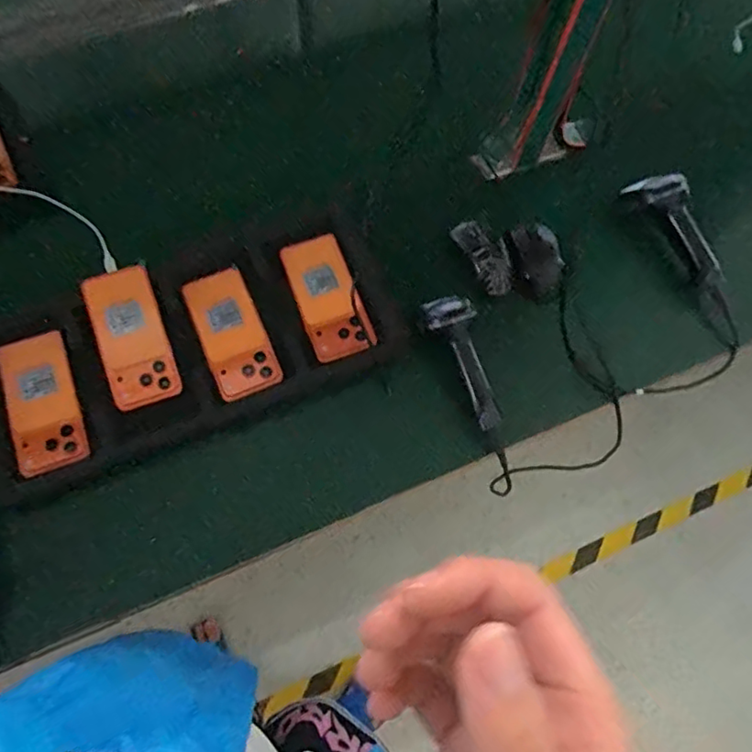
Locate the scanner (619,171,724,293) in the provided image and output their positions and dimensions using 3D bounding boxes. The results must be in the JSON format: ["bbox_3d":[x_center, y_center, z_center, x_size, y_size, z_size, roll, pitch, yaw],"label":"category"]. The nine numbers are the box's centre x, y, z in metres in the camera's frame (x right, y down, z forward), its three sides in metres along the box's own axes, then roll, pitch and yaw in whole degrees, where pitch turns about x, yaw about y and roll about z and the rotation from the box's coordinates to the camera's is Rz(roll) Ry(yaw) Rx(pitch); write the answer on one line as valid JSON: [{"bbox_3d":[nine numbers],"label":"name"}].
[{"bbox_3d":[0.403,-0.196,0.786,0.059,0.055,0.175,-29,74,-11],"label":"scanner"}]

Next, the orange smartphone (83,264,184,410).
[{"bbox_3d":[-0.297,-0.047,0.726,0.079,0.012,0.171,-17,88,-7],"label":"orange smartphone"}]

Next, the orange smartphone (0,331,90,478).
[{"bbox_3d":[-0.392,0.031,0.704,0.076,0.014,0.165,-17,78,-15],"label":"orange smartphone"}]

